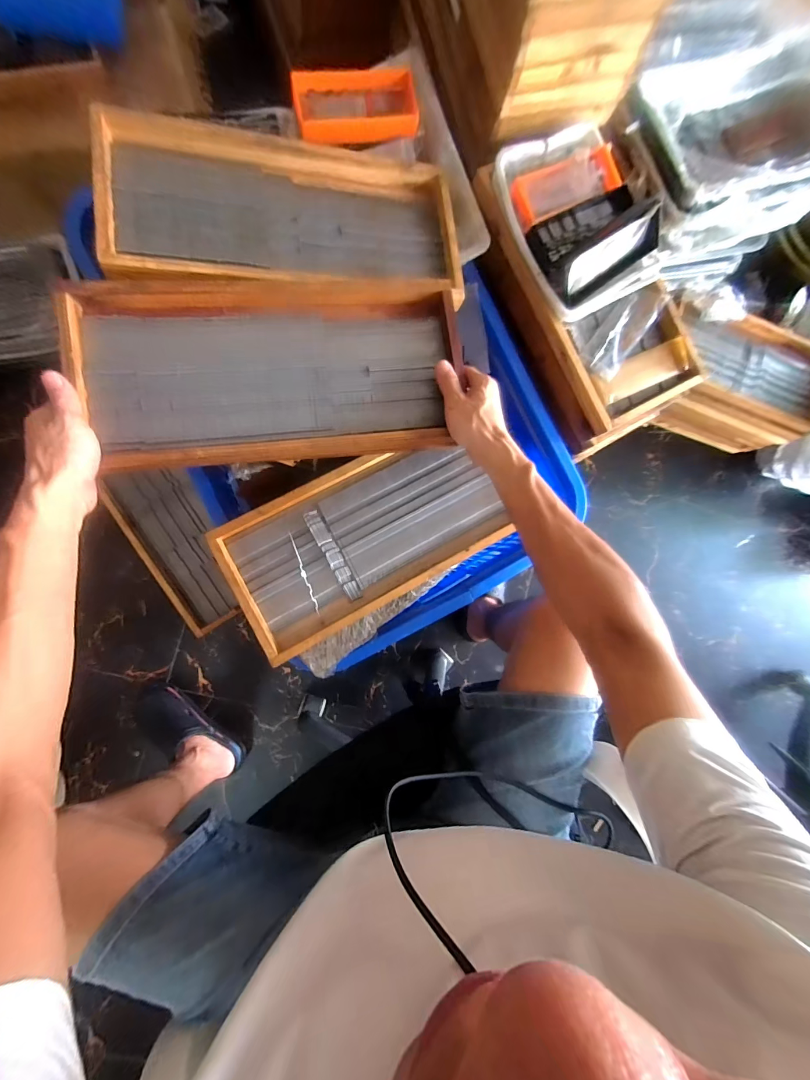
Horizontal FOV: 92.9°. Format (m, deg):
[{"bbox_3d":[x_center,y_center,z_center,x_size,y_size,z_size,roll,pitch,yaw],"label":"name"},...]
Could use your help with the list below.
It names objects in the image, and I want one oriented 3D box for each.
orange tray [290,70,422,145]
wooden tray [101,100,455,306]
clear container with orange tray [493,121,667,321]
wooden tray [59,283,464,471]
[{"bbox_3d":[-0.067,-0.609,0.539,0.168,0.029,0.085,-15,90,-8],"label":"orange tray"},{"bbox_3d":[-0.134,-0.406,0.484,0.424,0.043,0.229,-3,80,-16],"label":"wooden tray"},{"bbox_3d":[0.258,-0.474,0.561,0.201,0.067,0.251,-32,93,-8],"label":"clear container with orange tray"},{"bbox_3d":[-0.139,-0.193,0.447,0.417,0.041,0.202,-7,89,-8],"label":"wooden tray"}]

